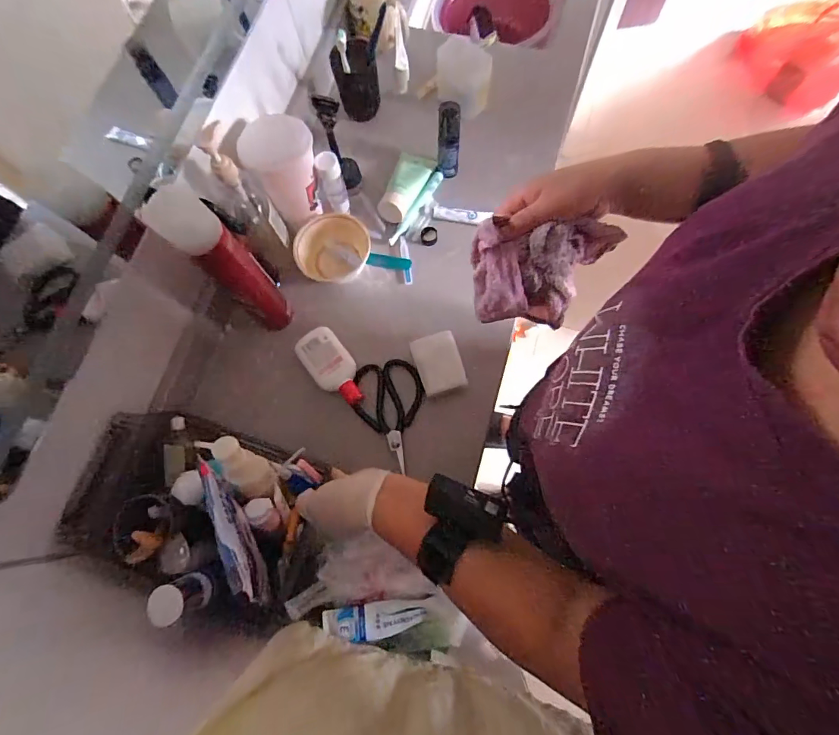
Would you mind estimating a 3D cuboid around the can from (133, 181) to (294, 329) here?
[{"bbox_3d":[-0.224,-0.114,0.519,0.056,0.261,0.060,-1,75,2],"label":"can"}]

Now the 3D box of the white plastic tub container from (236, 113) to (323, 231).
[{"bbox_3d":[-0.187,-0.278,0.606,0.094,0.134,0.081,-21,75,-4],"label":"white plastic tub container"}]

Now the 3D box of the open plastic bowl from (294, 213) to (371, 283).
[{"bbox_3d":[-0.134,-0.185,0.663,0.119,0.043,0.097,-35,79,-9],"label":"open plastic bowl"}]

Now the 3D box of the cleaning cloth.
[{"bbox_3d":[0.133,-0.103,0.480,0.143,0.122,0.030,0,42,-3],"label":"cleaning cloth"}]

